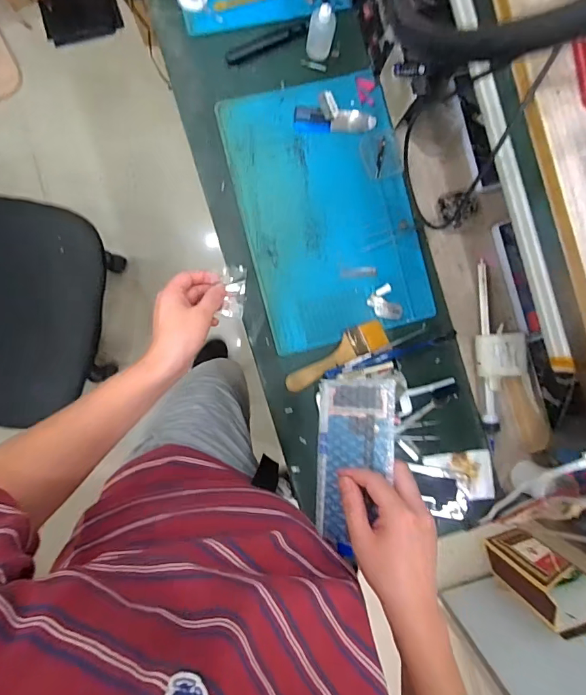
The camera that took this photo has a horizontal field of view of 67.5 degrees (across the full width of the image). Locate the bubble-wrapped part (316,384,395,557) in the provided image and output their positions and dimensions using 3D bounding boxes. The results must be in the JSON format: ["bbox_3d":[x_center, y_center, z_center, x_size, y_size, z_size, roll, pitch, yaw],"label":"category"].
[{"bbox_3d":[0.063,0.122,0.459,0.010,0.093,0.176,10,78,-44],"label":"bubble-wrapped part"}]

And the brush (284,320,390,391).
[{"bbox_3d":[0.063,0.013,0.653,0.165,0.016,0.048,-26,92,-3],"label":"brush"}]

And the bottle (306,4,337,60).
[{"bbox_3d":[0.040,-0.442,0.615,0.038,0.077,0.038,14,90,-3],"label":"bottle"}]

